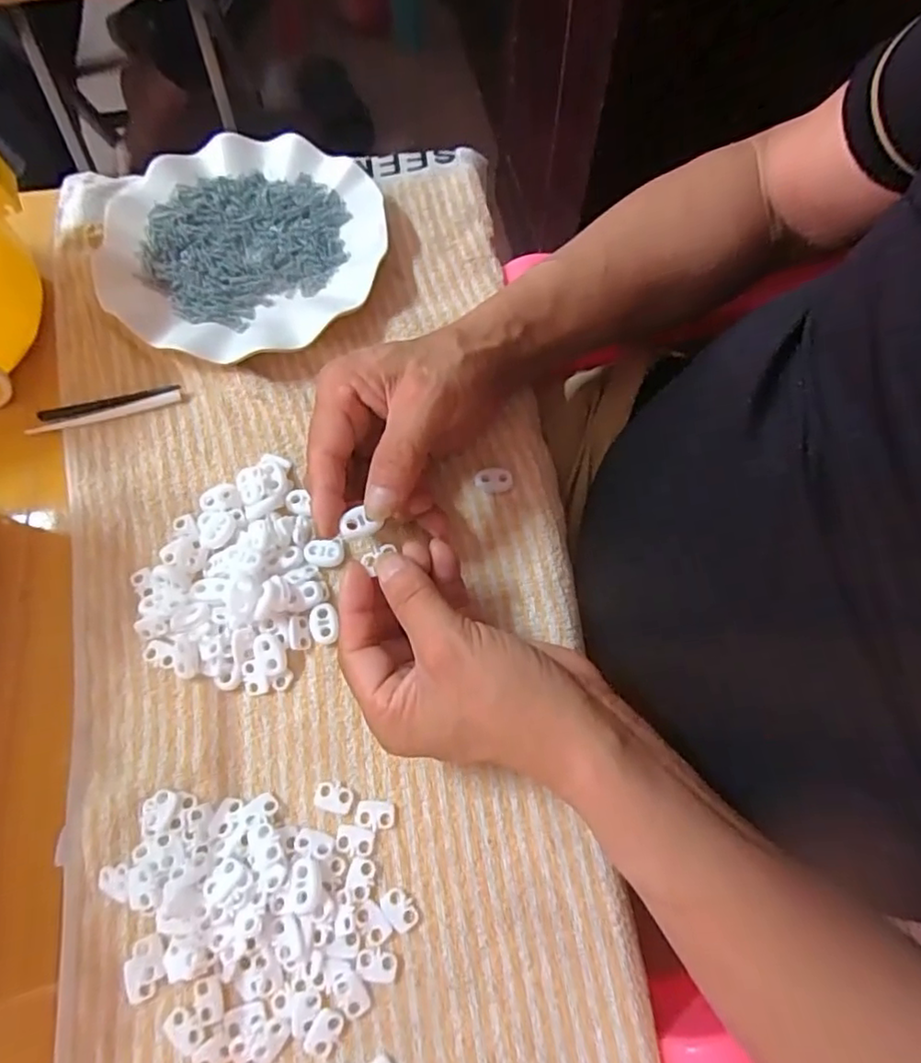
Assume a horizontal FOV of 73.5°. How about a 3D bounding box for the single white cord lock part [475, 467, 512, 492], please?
[{"bbox_3d":[0.019,-0.030,0.360,0.022,0.004,0.014,-8,71,-3],"label":"single white cord lock part"}]

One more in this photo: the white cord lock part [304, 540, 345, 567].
[{"bbox_3d":[-0.076,0.012,0.345,0.022,0.006,0.014,6,69,2],"label":"white cord lock part"}]

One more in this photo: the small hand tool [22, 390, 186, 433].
[{"bbox_3d":[-0.220,-0.073,0.381,0.092,0.004,0.008,-13,72,-5],"label":"small hand tool"}]

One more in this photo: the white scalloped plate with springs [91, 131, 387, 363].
[{"bbox_3d":[-0.145,-0.192,0.413,0.176,0.017,0.178,0,69,0],"label":"white scalloped plate with springs"}]

